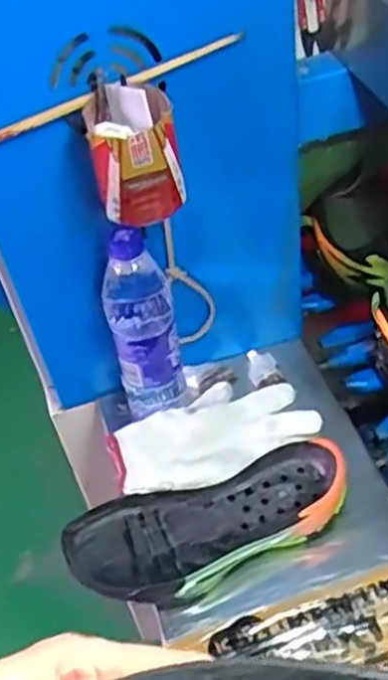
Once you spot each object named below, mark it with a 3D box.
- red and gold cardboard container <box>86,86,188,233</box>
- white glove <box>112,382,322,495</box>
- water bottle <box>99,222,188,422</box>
[{"bbox_3d":[-0.046,-0.142,0.584,0.067,0.092,0.058,-11,45,-7],"label":"red and gold cardboard container"},{"bbox_3d":[0.018,0.089,0.735,0.195,0.024,0.102,-26,49,-21],"label":"white glove"},{"bbox_3d":[-0.046,-0.006,0.715,0.066,0.227,0.054,-7,45,-4],"label":"water bottle"}]

